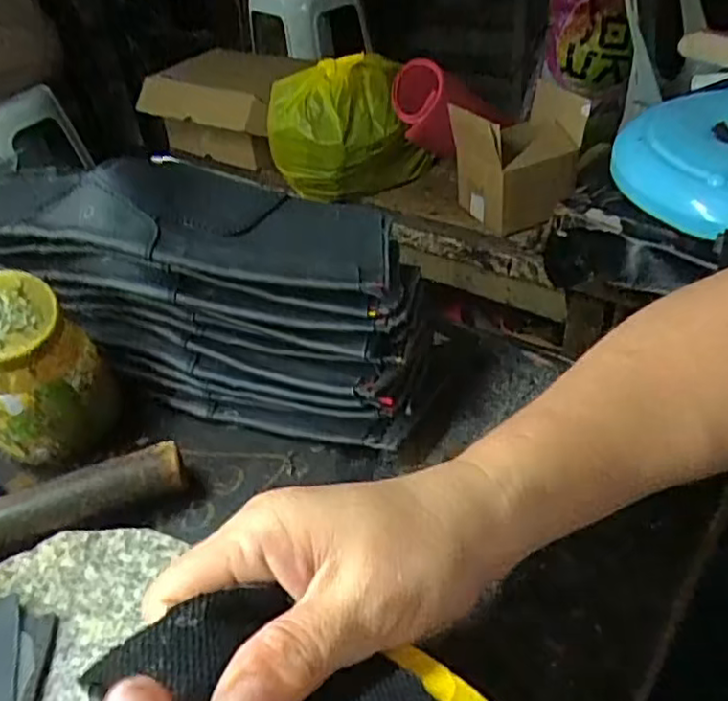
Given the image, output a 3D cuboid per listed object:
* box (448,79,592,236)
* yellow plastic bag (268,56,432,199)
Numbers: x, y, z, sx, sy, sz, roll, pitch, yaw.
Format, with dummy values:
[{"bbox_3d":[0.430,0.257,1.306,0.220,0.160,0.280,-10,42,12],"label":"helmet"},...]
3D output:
[{"bbox_3d":[0.230,-0.283,0.987,0.176,0.168,0.121,-21,41,-14],"label":"box"},{"bbox_3d":[-0.024,-0.358,1.092,0.256,0.200,0.143,-13,40,-5],"label":"yellow plastic bag"}]

